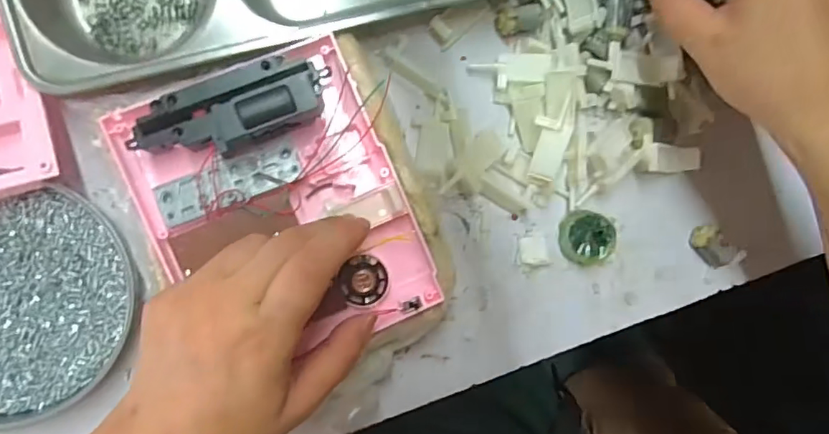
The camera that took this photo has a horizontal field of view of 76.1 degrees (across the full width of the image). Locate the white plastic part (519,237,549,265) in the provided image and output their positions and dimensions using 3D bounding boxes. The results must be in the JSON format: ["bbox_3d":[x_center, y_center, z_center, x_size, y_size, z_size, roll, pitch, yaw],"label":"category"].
[{"bbox_3d":[0.079,0.022,0.346,0.018,0.006,0.018,-1,90,-8],"label":"white plastic part"}]

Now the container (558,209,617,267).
[{"bbox_3d":[0.112,0.013,0.345,0.033,0.017,0.036,0,90,-8],"label":"container"}]

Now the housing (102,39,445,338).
[{"bbox_3d":[-0.073,-0.002,0.283,0.133,0.042,0.155,-21,93,-7],"label":"housing"}]

